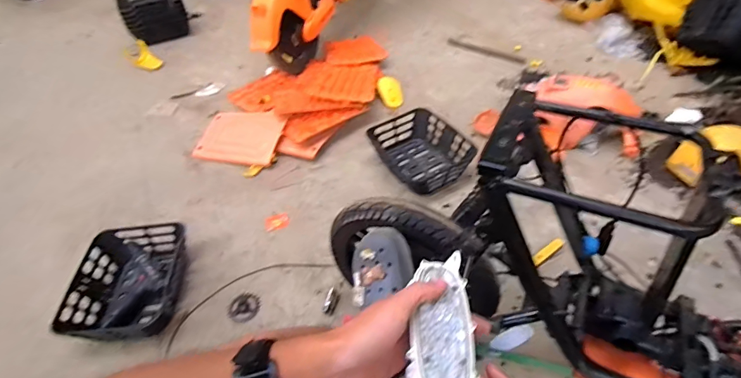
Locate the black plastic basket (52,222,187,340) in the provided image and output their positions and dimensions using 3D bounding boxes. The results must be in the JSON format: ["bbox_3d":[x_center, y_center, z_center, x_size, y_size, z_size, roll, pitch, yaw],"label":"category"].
[{"bbox_3d":[-0.649,0.250,1.119,0.271,0.113,0.331,-8,47,-2],"label":"black plastic basket"}]

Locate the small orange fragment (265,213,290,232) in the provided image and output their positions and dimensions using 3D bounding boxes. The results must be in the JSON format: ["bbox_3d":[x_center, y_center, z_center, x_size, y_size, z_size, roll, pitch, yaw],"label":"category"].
[{"bbox_3d":[-0.294,0.105,1.288,0.076,0.010,0.048,-18,48,-11],"label":"small orange fragment"}]

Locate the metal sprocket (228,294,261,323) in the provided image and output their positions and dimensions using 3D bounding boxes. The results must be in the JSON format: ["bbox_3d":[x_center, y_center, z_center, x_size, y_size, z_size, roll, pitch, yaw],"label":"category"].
[{"bbox_3d":[-0.340,0.320,1.098,0.086,0.009,0.083,-3,47,3],"label":"metal sprocket"}]

